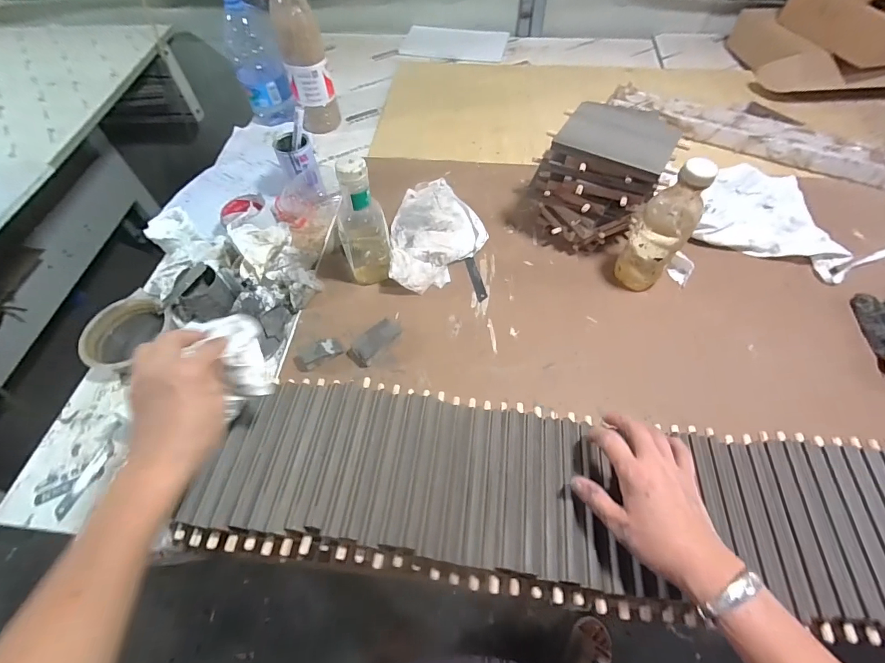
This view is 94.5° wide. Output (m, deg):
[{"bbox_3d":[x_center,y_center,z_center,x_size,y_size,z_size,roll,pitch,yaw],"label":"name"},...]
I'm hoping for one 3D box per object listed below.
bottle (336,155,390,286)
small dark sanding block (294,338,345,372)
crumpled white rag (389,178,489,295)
[{"bbox_3d":[-0.118,-0.157,0.609,0.072,0.205,0.052,-12,57,-6],"label":"bottle"},{"bbox_3d":[-0.182,0.032,0.596,0.068,0.021,0.034,-30,61,-17],"label":"small dark sanding block"},{"bbox_3d":[-0.006,-0.188,0.717,0.162,0.053,0.267,-3,56,0],"label":"crumpled white rag"}]

